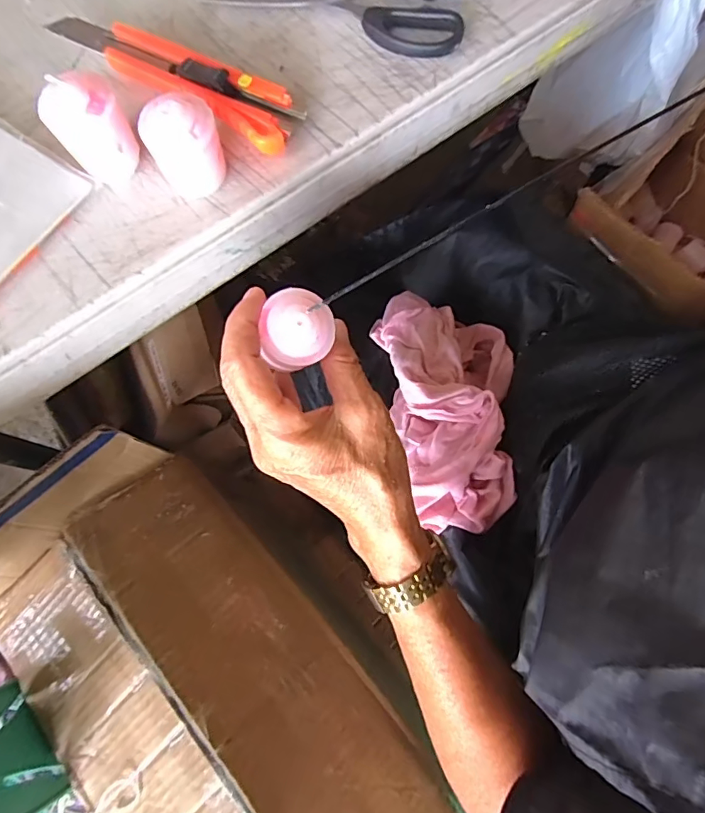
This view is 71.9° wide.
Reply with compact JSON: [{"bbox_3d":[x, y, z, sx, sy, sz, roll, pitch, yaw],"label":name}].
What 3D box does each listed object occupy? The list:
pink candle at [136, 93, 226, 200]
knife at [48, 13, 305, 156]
[{"bbox_3d":[-0.091,-0.143,0.268,0.037,0.042,0.033,-30,77,-7],"label":"pink candle"},{"bbox_3d":[-0.108,-0.203,0.295,0.169,0.021,0.035,31,78,9],"label":"knife"}]

